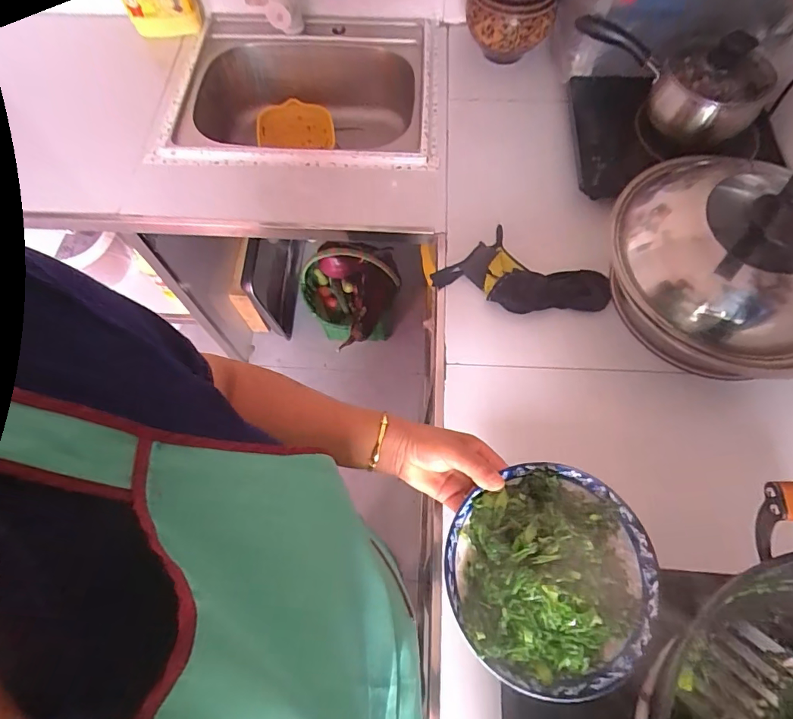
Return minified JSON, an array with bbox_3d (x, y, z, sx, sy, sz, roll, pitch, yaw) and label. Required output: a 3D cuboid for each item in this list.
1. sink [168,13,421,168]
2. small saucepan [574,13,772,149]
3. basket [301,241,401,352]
[{"bbox_3d":[-0.219,-0.568,1.053,0.577,0.210,0.474,0,67,1],"label":"sink"},{"bbox_3d":[0.471,-0.508,0.768,0.322,0.128,0.160,31,71,12],"label":"small saucepan"},{"bbox_3d":[-0.124,-0.189,1.319,0.283,0.298,0.291,0,67,0],"label":"basket"}]

